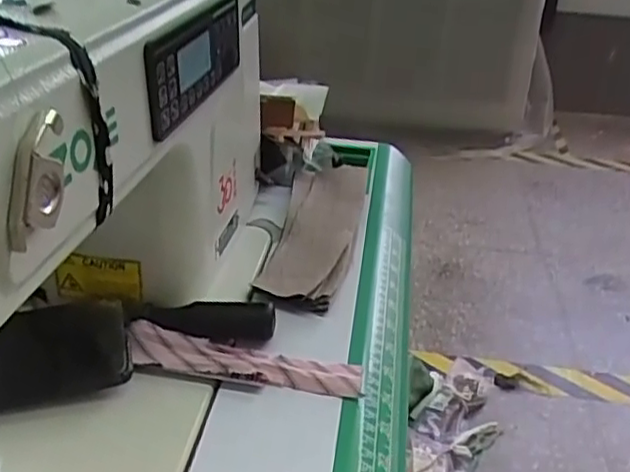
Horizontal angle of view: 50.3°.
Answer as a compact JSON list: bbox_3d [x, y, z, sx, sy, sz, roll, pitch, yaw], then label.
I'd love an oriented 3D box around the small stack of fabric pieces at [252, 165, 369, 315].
[{"bbox_3d":[0.002,-0.007,0.564,0.065,0.024,0.209,7,30,7],"label":"small stack of fabric pieces"}]

